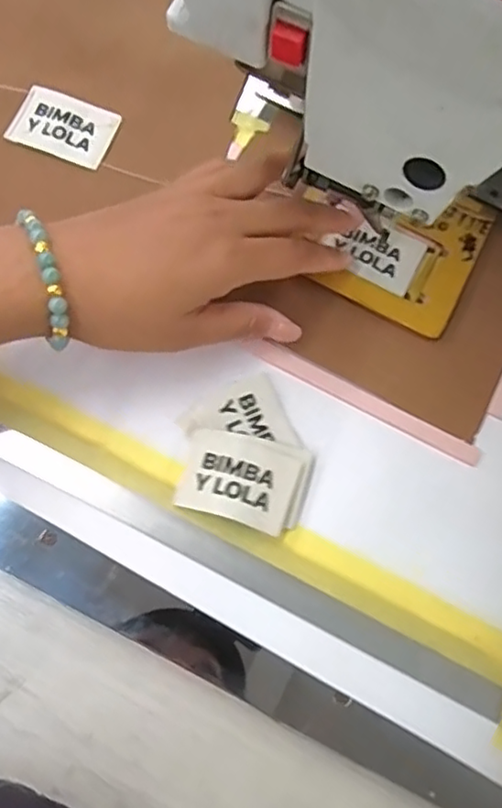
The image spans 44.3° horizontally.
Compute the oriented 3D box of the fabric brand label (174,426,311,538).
[{"bbox_3d":[-0.004,0.036,0.308,0.056,0.007,0.044,16,68,4],"label":"fabric brand label"}]

